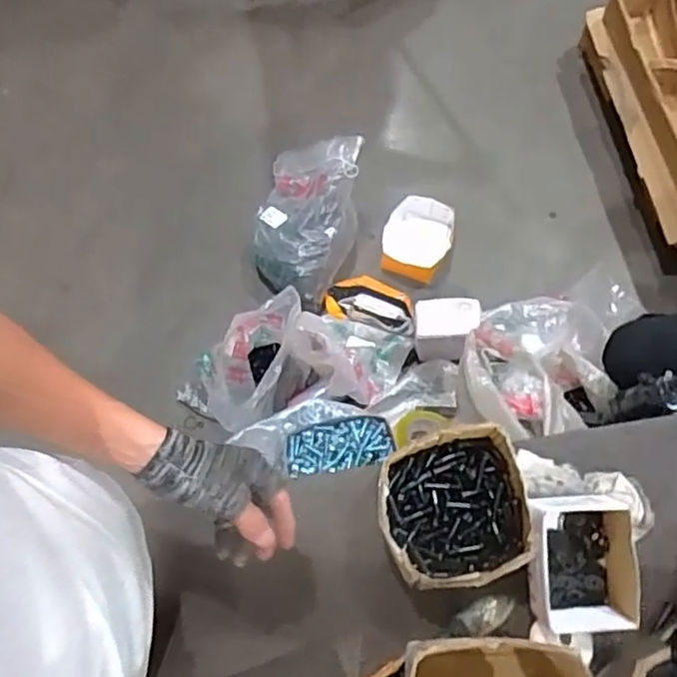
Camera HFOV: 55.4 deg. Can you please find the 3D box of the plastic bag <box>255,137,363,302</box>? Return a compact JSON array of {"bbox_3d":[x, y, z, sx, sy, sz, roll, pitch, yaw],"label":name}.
[{"bbox_3d":[-0.074,-0.309,1.511,0.234,0.222,0.413,6,68,5],"label":"plastic bag"}]

